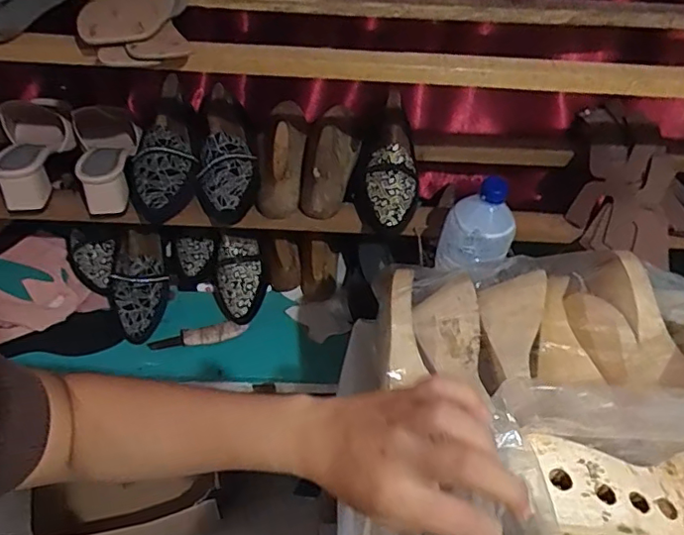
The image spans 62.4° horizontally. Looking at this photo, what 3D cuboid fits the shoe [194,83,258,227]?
[{"bbox_3d":[-0.160,-0.165,0.778,0.080,0.078,0.226,-5,49,-10],"label":"shoe"}]

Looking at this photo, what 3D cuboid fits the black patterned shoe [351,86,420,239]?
[{"bbox_3d":[0.068,-0.148,0.794,0.085,0.087,0.220,8,48,1],"label":"black patterned shoe"}]

